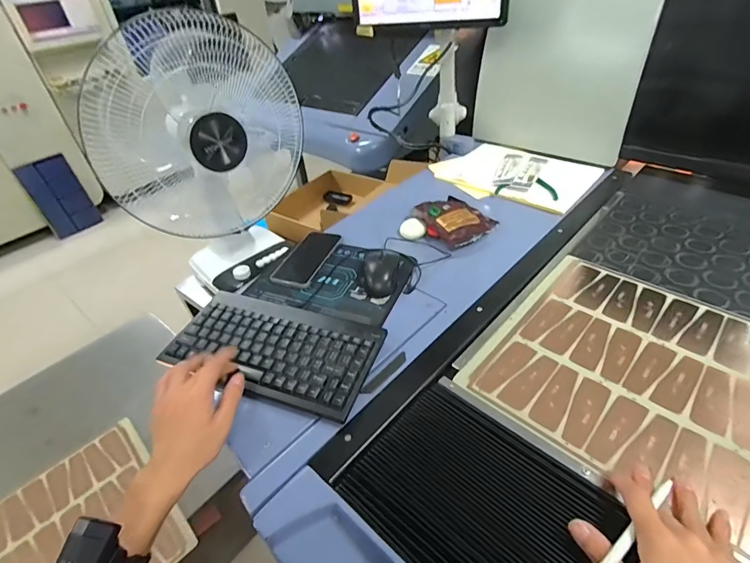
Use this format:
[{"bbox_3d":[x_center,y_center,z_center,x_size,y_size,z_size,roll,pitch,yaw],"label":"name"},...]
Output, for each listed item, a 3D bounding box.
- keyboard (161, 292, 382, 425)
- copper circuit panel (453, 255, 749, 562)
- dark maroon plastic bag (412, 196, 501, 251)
[{"bbox_3d":[-0.143,0.091,0.569,0.289,0.023,0.146,15,44,22],"label":"keyboard"},{"bbox_3d":[0.384,0.130,0.488,0.445,0.009,0.346,28,50,34],"label":"copper circuit panel"},{"bbox_3d":[0.164,-0.128,0.835,0.115,0.031,0.156,-25,44,-21],"label":"dark maroon plastic bag"}]

